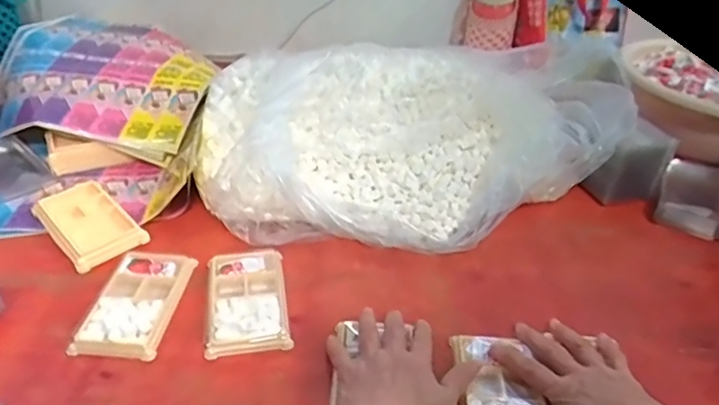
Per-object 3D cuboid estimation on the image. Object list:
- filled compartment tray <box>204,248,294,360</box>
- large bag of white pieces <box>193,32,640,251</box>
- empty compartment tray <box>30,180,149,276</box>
[{"bbox_3d":[-0.115,0.095,0.558,0.079,0.014,0.131,-4,36,-11],"label":"filled compartment tray"},{"bbox_3d":[0.055,-0.099,0.718,0.491,0.142,0.313,3,35,-2],"label":"large bag of white pieces"},{"bbox_3d":[-0.319,0.021,0.644,0.081,0.015,0.144,-26,45,-36],"label":"empty compartment tray"}]

